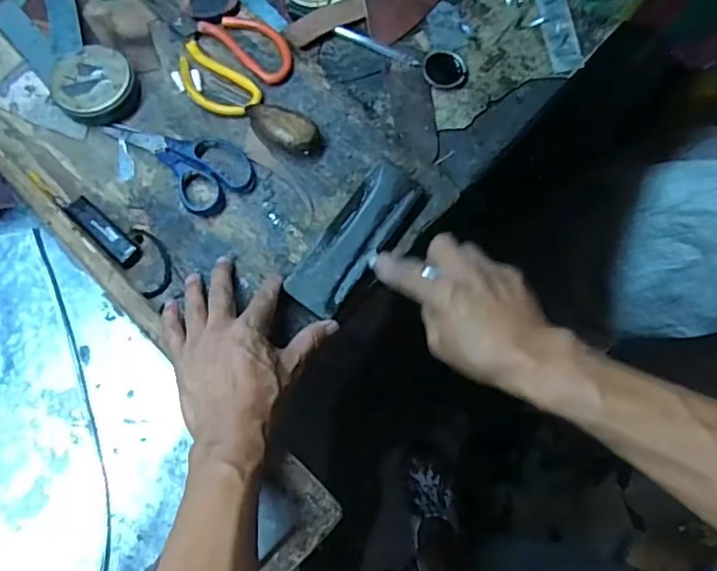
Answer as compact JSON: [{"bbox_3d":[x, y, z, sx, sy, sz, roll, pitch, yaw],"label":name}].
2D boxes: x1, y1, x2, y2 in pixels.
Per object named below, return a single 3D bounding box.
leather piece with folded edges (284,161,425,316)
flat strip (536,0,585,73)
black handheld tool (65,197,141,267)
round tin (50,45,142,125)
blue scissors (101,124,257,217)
[{"bbox_3d":[-0.001,-0.042,0.516,0.052,0.015,0.149,37,77,7],"label":"leather piece with folded edges"},{"bbox_3d":[0.201,-0.292,0.601,0.033,0.006,0.161,-7,74,0],"label":"flat strip"},{"bbox_3d":[-0.231,-0.048,0.526,0.084,0.007,0.030,39,45,11],"label":"black handheld tool"},{"bbox_3d":[-0.249,-0.192,0.551,0.072,0.029,0.071,0,78,0],"label":"round tin"},{"bbox_3d":[-0.165,-0.126,0.548,0.147,0.015,0.071,43,81,8],"label":"blue scissors"}]

